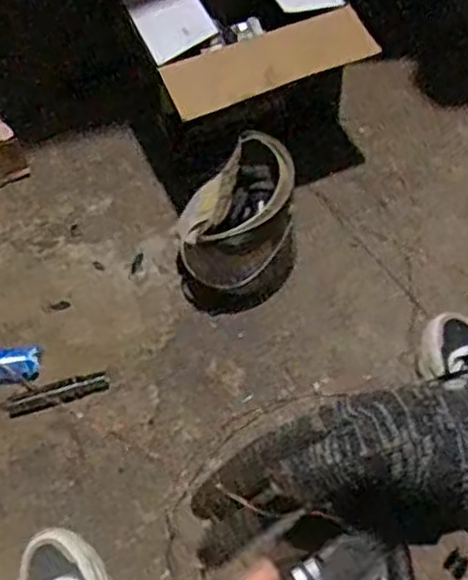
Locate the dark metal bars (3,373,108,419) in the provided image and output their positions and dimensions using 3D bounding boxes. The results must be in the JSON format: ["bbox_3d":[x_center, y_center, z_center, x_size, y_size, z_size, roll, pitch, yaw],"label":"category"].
[{"bbox_3d":[-0.219,0.129,0.900,0.125,0.008,0.028,-16,59,-7],"label":"dark metal bars"}]

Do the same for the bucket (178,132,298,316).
[{"bbox_3d":[0.001,-0.082,0.924,0.149,0.148,0.170,-2,60,2],"label":"bucket"}]

